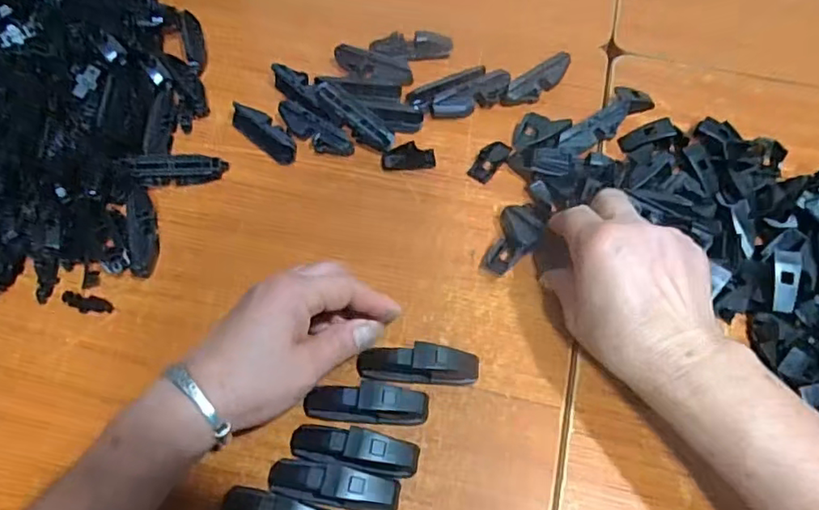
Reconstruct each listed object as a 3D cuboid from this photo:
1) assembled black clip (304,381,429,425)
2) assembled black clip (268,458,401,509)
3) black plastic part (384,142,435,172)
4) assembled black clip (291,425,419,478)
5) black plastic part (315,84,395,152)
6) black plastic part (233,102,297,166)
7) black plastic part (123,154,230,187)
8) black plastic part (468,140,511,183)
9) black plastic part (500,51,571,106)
[{"bbox_3d":[-0.027,0.091,0.363,0.075,0.025,0.021,4,60,2],"label":"assembled black clip"},{"bbox_3d":[-0.045,0.133,0.340,0.077,0.022,0.021,10,60,6],"label":"assembled black clip"},{"bbox_3d":[-0.001,-0.079,0.473,0.042,0.005,0.023,-7,60,-4],"label":"black plastic part"},{"bbox_3d":[-0.034,0.115,0.349,0.078,0.024,0.022,11,60,6],"label":"assembled black clip"},{"bbox_3d":[-0.046,-0.111,0.481,0.077,0.007,0.024,39,66,3],"label":"black plastic part"},{"bbox_3d":[-0.118,-0.101,0.480,0.023,0.018,0.069,-40,67,-21],"label":"black plastic part"},{"bbox_3d":[-0.179,-0.066,0.458,0.072,0.012,0.021,-4,58,-21],"label":"black plastic part"},{"bbox_3d":[0.064,-0.076,0.470,0.018,0.006,0.042,33,65,18],"label":"black plastic part"},{"bbox_3d":[0.110,-0.148,0.508,0.022,0.017,0.074,41,67,21],"label":"black plastic part"}]

